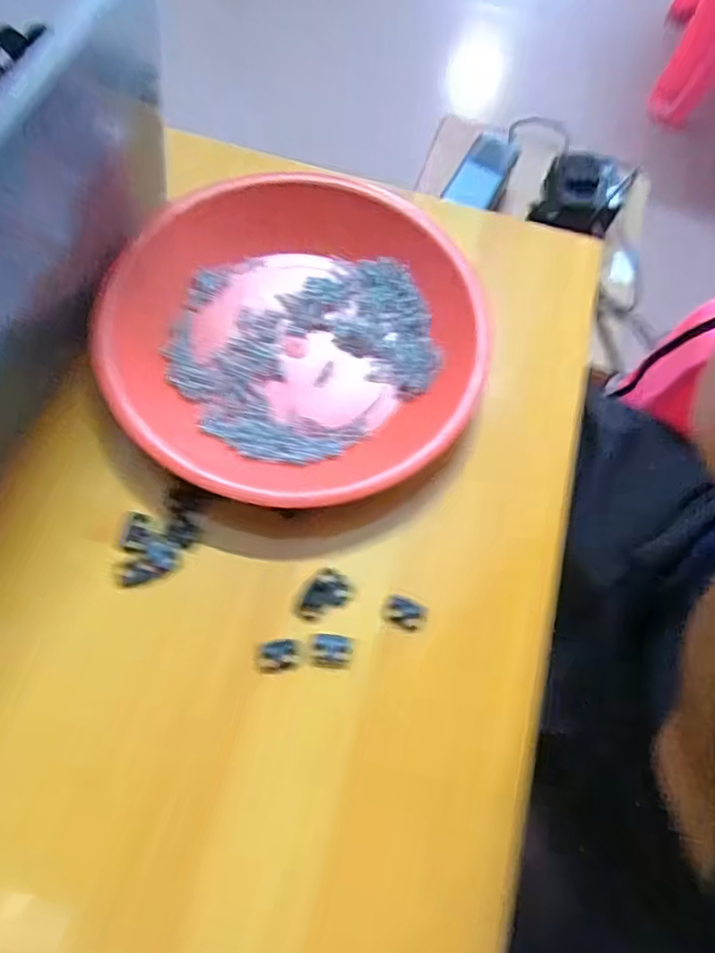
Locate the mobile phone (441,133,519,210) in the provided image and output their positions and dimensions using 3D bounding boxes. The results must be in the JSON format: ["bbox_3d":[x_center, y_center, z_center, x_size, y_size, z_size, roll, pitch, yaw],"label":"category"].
[{"bbox_3d":[0.140,-0.344,0.705,0.053,0.013,0.142,24,61,2],"label":"mobile phone"}]

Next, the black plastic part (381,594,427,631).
[{"bbox_3d":[0.021,0.063,0.293,0.020,0.004,0.013,25,68,7],"label":"black plastic part"}]

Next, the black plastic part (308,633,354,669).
[{"bbox_3d":[-0.012,0.078,0.285,0.020,0.004,0.015,12,67,1],"label":"black plastic part"}]

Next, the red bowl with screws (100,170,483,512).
[{"bbox_3d":[-0.033,-0.074,0.330,0.190,0.031,0.185,1,67,-3],"label":"red bowl with screws"}]

